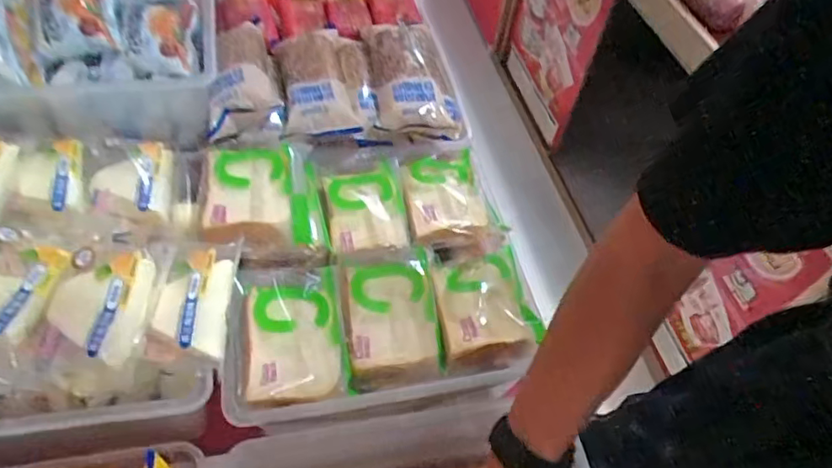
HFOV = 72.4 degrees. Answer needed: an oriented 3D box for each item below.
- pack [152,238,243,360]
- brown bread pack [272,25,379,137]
[{"bbox_3d":[-0.187,0.050,0.483,0.058,0.033,0.103,16,56,-19],"label":"pack"},{"bbox_3d":[-0.102,-0.175,0.636,0.098,0.044,0.127,-10,54,-14],"label":"brown bread pack"}]

